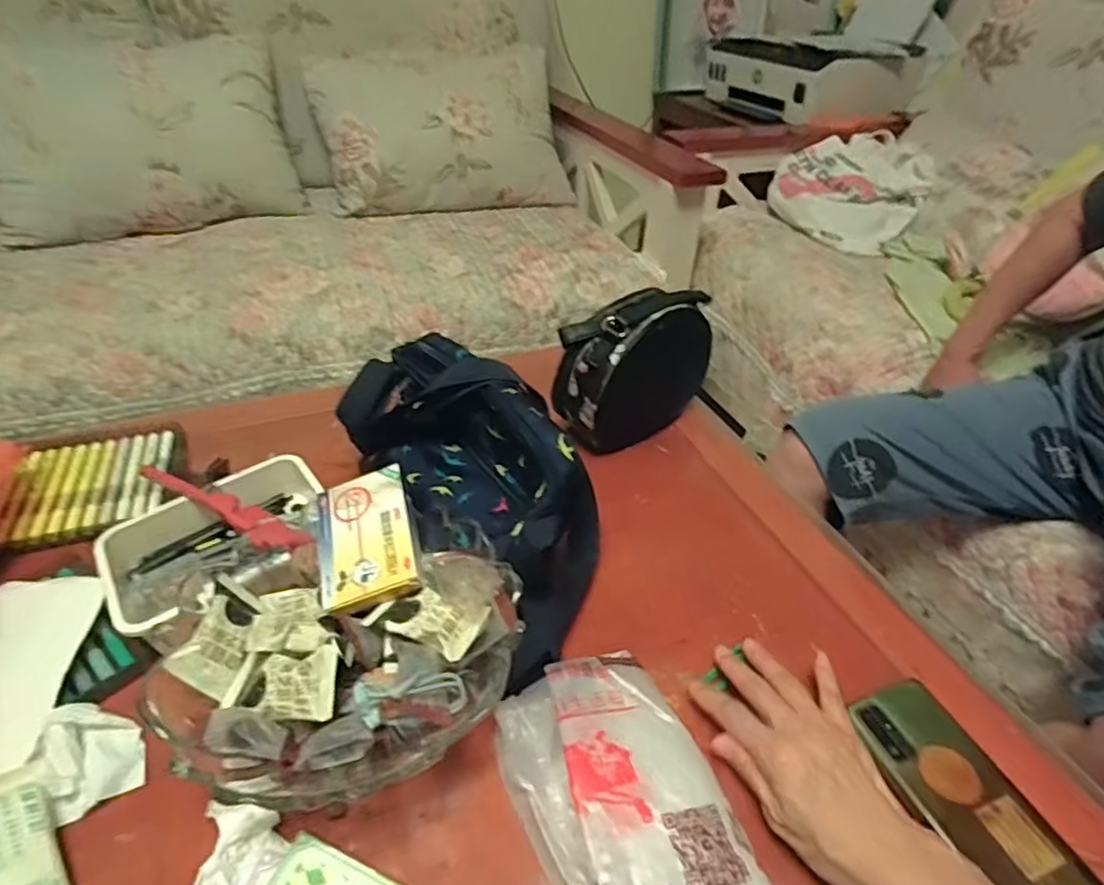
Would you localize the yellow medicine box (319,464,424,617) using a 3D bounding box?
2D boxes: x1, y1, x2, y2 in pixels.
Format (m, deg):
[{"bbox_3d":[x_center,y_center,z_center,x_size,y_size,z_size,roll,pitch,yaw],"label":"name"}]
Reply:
[{"bbox_3d":[-0.132,0.069,0.450,0.070,0.016,0.103,-20,52,2],"label":"yellow medicine box"}]

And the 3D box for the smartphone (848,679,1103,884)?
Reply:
[{"bbox_3d":[0.274,0.230,0.401,0.069,0.008,0.156,-14,42,-20],"label":"smartphone"}]

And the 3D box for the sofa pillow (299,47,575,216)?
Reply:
[{"bbox_3d":[-0.234,-0.714,1.444,0.565,0.364,0.138,-18,20,-22],"label":"sofa pillow"}]

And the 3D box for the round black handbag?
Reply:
[{"bbox_3d":[0.094,-0.087,0.679,0.178,0.143,0.072,-30,50,-34],"label":"round black handbag"}]

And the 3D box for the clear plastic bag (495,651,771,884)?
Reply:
[{"bbox_3d":[0.052,0.222,0.360,0.119,0.044,0.217,-13,42,-18],"label":"clear plastic bag"}]

